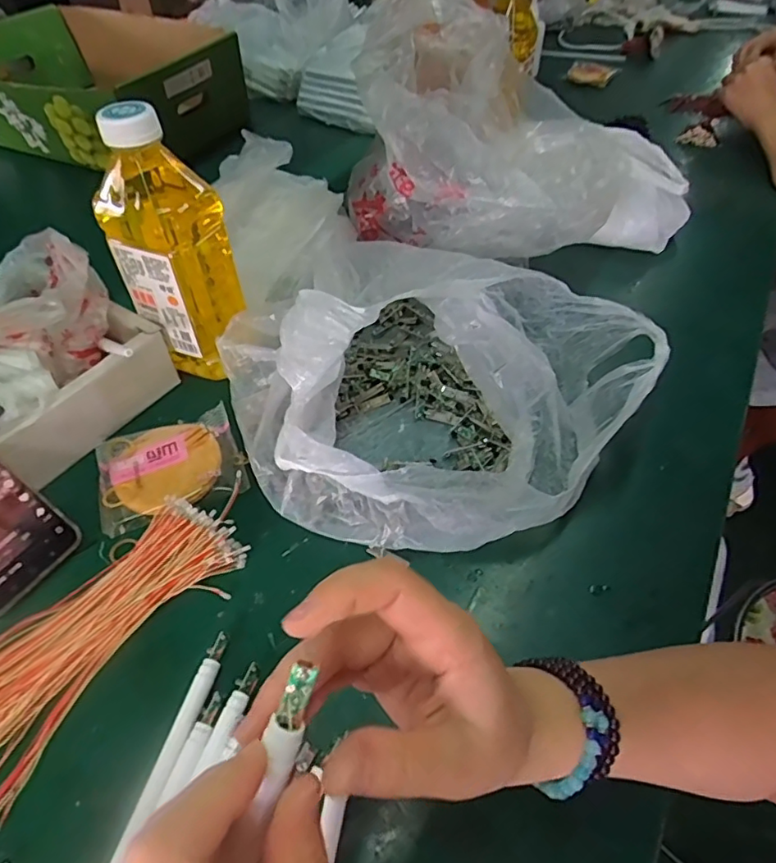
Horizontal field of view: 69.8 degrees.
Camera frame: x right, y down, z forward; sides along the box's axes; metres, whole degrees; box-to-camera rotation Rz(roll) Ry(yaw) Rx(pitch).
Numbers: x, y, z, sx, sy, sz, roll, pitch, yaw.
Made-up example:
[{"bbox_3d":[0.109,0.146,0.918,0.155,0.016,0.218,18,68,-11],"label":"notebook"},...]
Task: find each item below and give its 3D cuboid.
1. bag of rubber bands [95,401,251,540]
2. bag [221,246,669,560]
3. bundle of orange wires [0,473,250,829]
[{"bbox_3d":[-0.173,0.027,0.446,0.107,0.013,0.092,-18,51,-14],"label":"bag of rubber bands"},{"bbox_3d":[0.034,-0.053,0.449,0.297,0.103,0.281,-32,56,-24],"label":"bag"},{"bbox_3d":[-0.186,0.120,0.357,0.087,0.018,0.217,30,56,24],"label":"bundle of orange wires"}]

